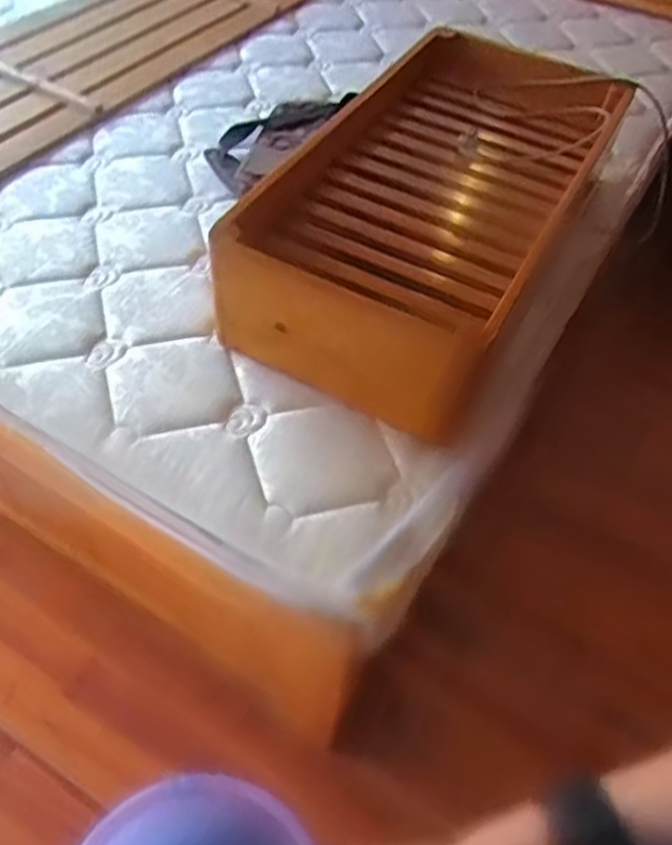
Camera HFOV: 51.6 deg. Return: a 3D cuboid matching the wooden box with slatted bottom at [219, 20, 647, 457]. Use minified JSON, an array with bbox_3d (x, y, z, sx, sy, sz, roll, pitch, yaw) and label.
[{"bbox_3d":[0.162,-0.380,1.134,0.427,0.173,0.749,22,54,14],"label":"wooden box with slatted bottom"}]

